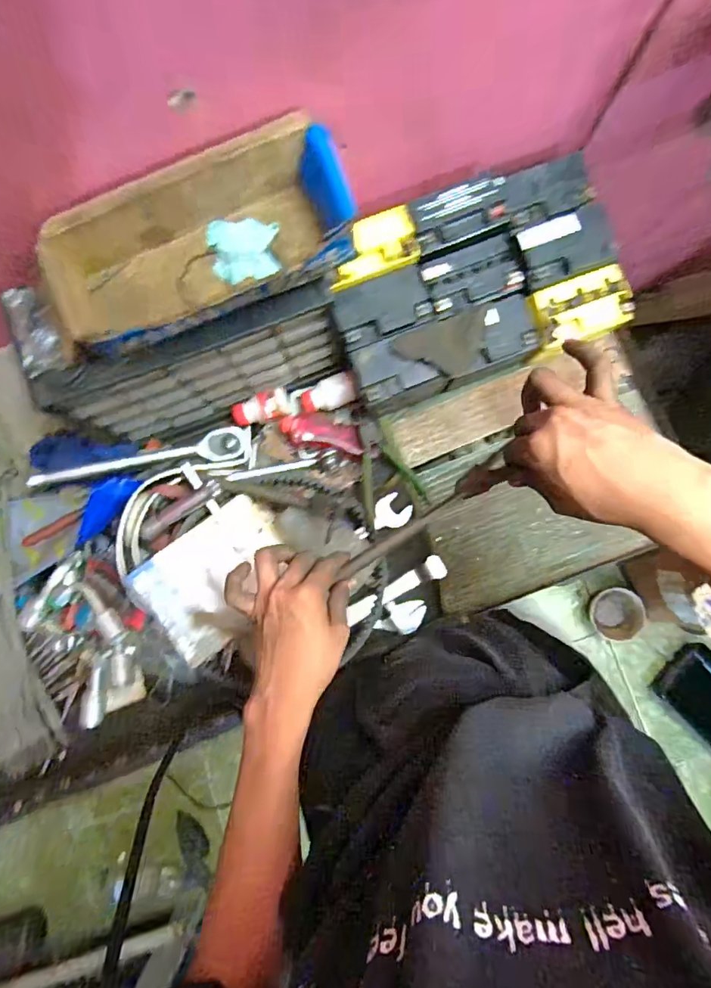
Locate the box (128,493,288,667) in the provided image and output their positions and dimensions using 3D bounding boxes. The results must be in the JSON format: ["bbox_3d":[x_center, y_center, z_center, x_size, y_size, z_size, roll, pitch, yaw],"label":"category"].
[{"bbox_3d":[-0.153,0.096,0.543,0.160,0.042,0.120,-38,86,-1],"label":"box"}]

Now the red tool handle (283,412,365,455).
[{"bbox_3d":[-0.043,-0.082,0.635,0.109,0.040,0.046,9,86,2],"label":"red tool handle"}]

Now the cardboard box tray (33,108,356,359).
[{"bbox_3d":[-0.135,-0.217,0.426,0.271,0.068,0.119,-22,86,0],"label":"cardboard box tray"}]

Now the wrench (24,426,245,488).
[{"bbox_3d":[-0.257,-0.044,0.596,0.254,0.037,0.044,-11,86,-13],"label":"wrench"}]

